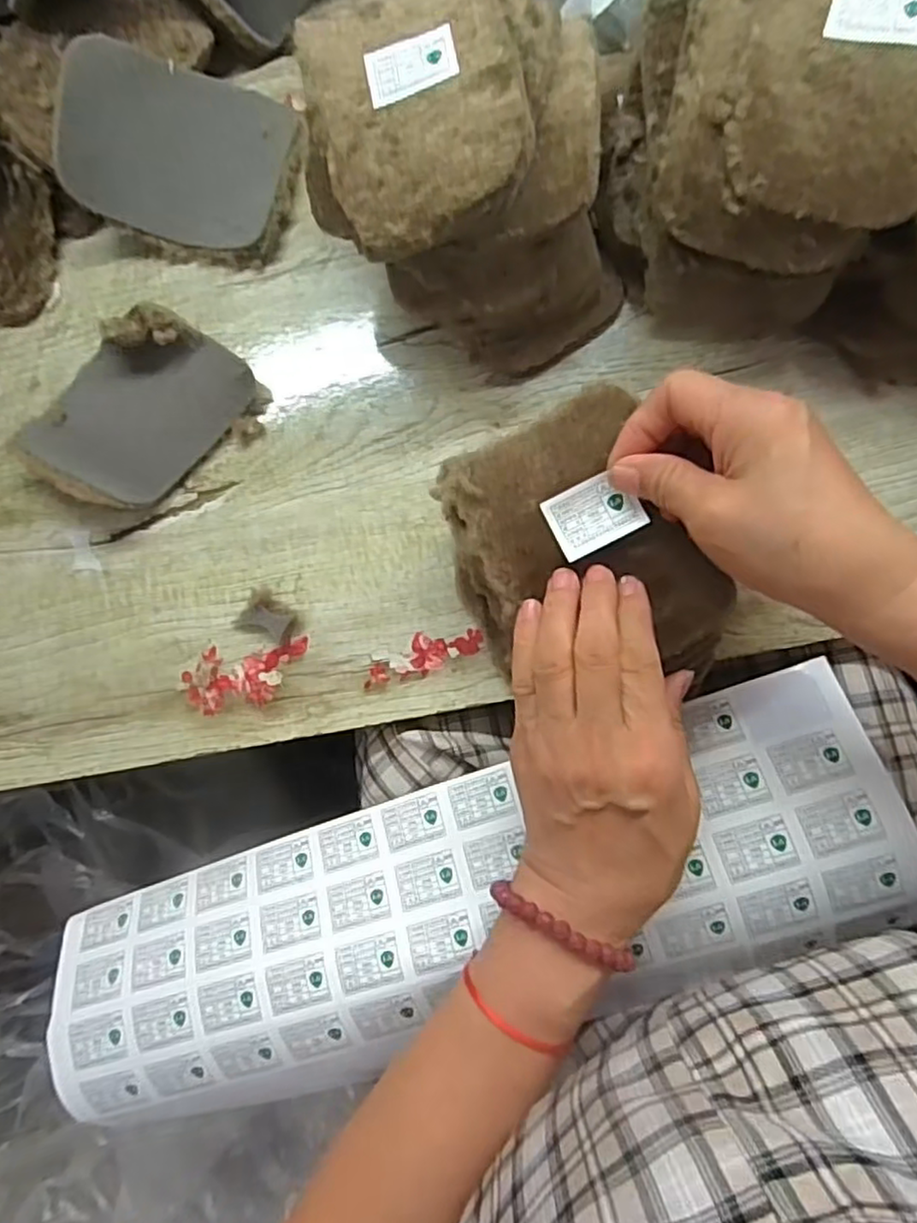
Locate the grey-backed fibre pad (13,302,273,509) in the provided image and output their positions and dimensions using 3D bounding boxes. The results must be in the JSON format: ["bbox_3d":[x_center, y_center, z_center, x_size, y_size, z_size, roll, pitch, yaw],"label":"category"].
[{"bbox_3d":[-0.181,-0.115,0.379,0.125,0.034,0.096,-34,81,1],"label":"grey-backed fibre pad"}]

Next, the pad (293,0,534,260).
[{"bbox_3d":[-0.019,-0.225,0.296,0.088,0.021,0.124,-16,83,3],"label":"pad"}]

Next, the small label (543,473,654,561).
[{"bbox_3d":[0.061,-0.044,0.306,0.039,0.004,0.030,-27,90,5],"label":"small label"}]

